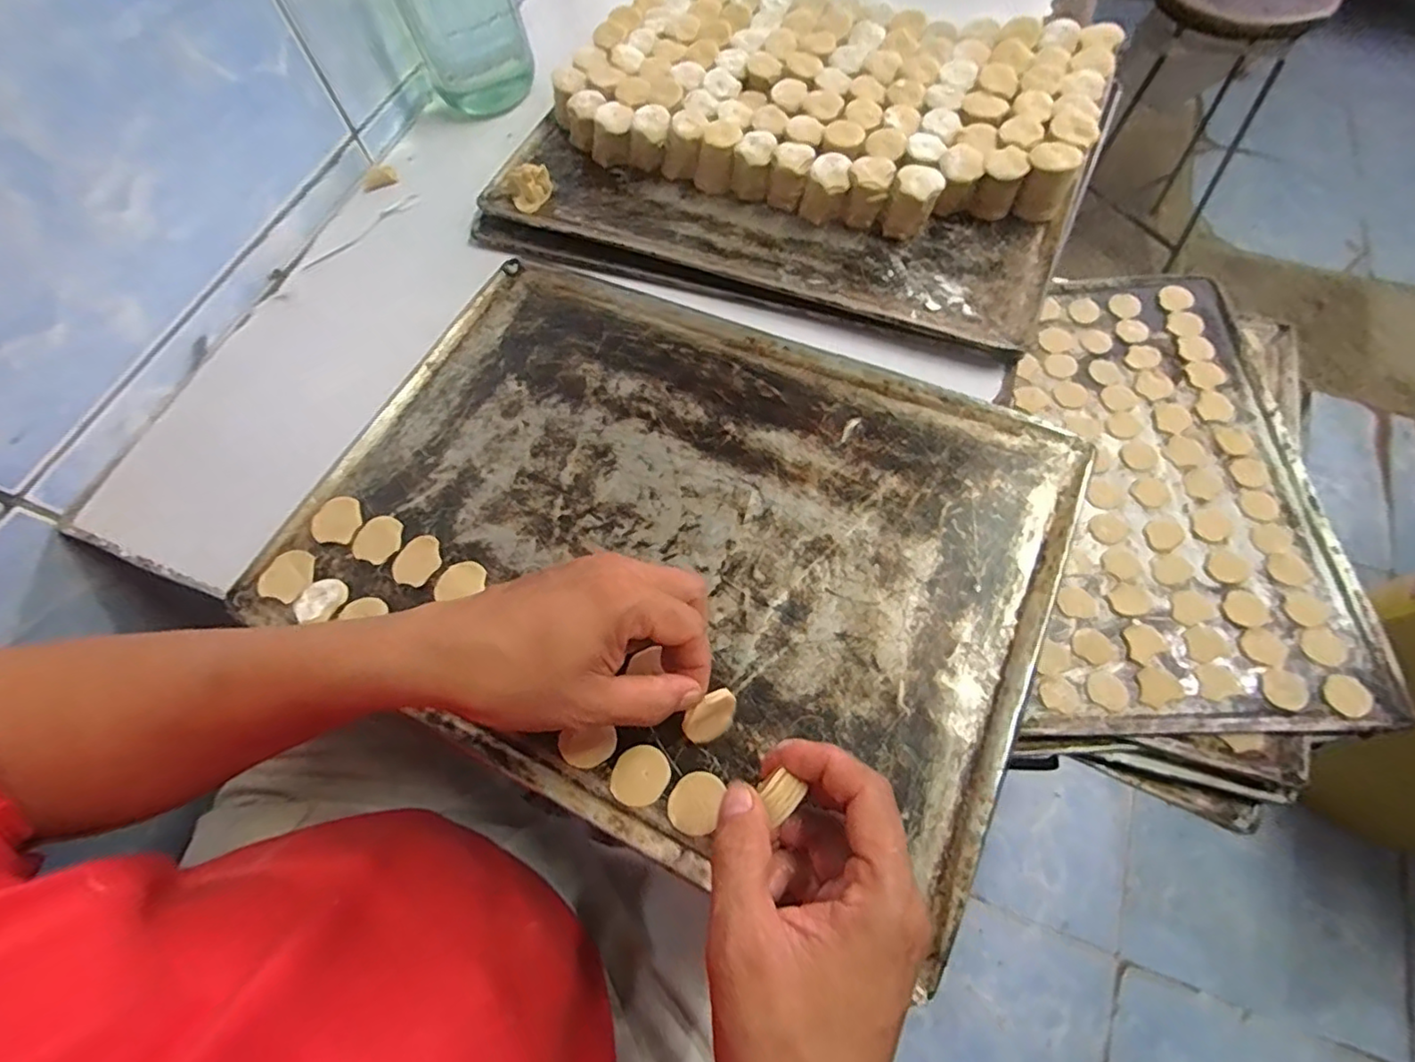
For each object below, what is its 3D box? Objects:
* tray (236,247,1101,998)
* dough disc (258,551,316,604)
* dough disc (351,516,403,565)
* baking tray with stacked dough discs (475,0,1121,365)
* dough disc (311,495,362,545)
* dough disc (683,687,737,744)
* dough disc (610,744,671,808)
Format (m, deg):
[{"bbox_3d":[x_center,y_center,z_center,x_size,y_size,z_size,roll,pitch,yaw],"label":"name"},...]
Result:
[{"bbox_3d":[-0.024,-0.003,0.384,0.451,0.022,0.319,22,69,13],"label":"tray"},{"bbox_3d":[-0.267,0.029,0.382,0.029,0.006,0.032,-3,65,2],"label":"dough disc"},{"bbox_3d":[-0.215,0.005,0.392,0.028,0.004,0.032,14,67,9],"label":"dough disc"},{"bbox_3d":[0.065,-0.327,0.498,0.459,0.055,0.320,20,68,12],"label":"baking tray with stacked dough discs"},{"bbox_3d":[-0.246,-0.008,0.399,0.028,0.005,0.033,-1,65,3],"label":"dough disc"},{"bbox_3d":[0.003,0.100,0.321,0.031,0.029,0.004,-44,40,-6],"label":"dough disc"},{"bbox_3d":[-0.036,0.131,0.323,0.031,0.005,0.028,-36,68,-12],"label":"dough disc"}]

